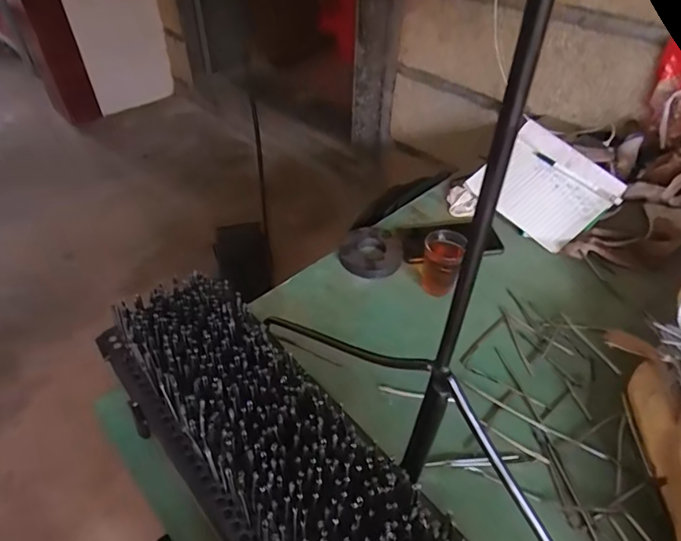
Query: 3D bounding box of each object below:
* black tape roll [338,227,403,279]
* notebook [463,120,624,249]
[{"bbox_3d":[0.047,-0.026,0.702,0.091,0.017,0.096,1,44,-1],"label":"black tape roll"},{"bbox_3d":[0.345,-0.143,0.785,0.169,0.016,0.195,-40,68,-1],"label":"notebook"}]

